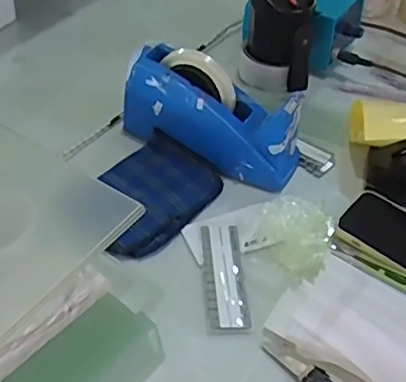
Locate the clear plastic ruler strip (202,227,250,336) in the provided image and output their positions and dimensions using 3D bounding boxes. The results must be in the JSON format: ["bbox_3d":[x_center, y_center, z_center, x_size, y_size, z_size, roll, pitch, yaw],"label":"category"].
[{"bbox_3d":[0.021,0.083,0.603,0.041,0.010,0.130,1,46,-6],"label":"clear plastic ruler strip"}]

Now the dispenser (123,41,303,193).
[{"bbox_3d":[0.011,-0.091,0.702,0.214,0.105,0.066,20,47,13],"label":"dispenser"}]

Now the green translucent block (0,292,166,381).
[{"bbox_3d":[-0.103,0.155,0.494,0.067,0.046,0.143,33,51,24],"label":"green translucent block"}]

